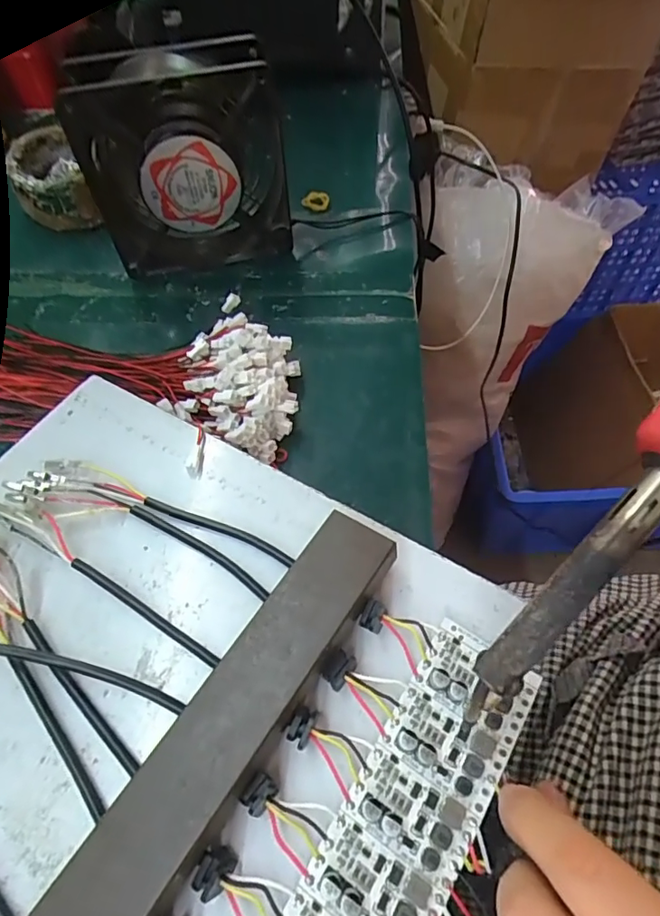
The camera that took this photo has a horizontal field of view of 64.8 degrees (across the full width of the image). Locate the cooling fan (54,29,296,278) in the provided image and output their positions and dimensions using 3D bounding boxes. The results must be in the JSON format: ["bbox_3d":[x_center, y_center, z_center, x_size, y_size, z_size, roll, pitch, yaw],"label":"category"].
[{"bbox_3d":[-0.091,-0.184,0.334,0.120,0.118,0.048,-15,59,-7],"label":"cooling fan"}]

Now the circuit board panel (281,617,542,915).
[{"bbox_3d":[0.015,0.133,0.161,0.040,0.008,0.167,30,63,16],"label":"circuit board panel"}]

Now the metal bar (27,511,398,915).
[{"bbox_3d":[-0.044,0.104,0.171,0.034,0.026,0.204,29,63,18],"label":"metal bar"}]

